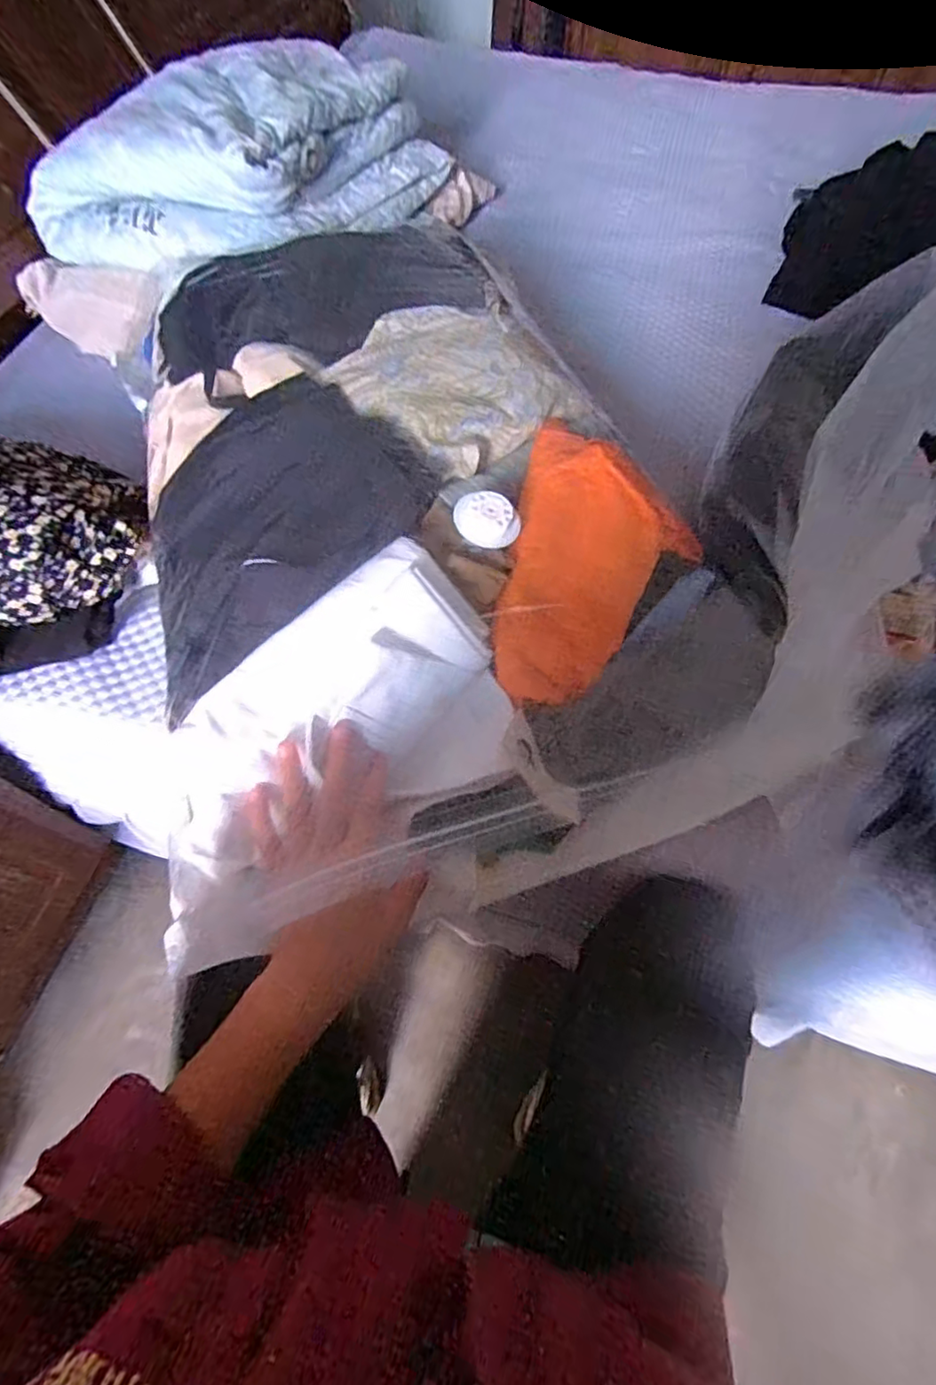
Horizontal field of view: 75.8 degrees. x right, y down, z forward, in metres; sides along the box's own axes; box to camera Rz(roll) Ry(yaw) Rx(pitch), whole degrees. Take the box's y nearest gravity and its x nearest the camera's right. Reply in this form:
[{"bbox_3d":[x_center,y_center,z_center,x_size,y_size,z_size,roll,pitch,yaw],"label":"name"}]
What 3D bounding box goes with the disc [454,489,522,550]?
[{"bbox_3d":[0.015,-0.132,0.461,0.043,0.010,0.049,-44,98,-3],"label":"disc"}]

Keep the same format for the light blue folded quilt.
[{"bbox_3d":[-0.281,-0.726,0.812,0.301,0.138,0.536,36,67,18],"label":"light blue folded quilt"}]

